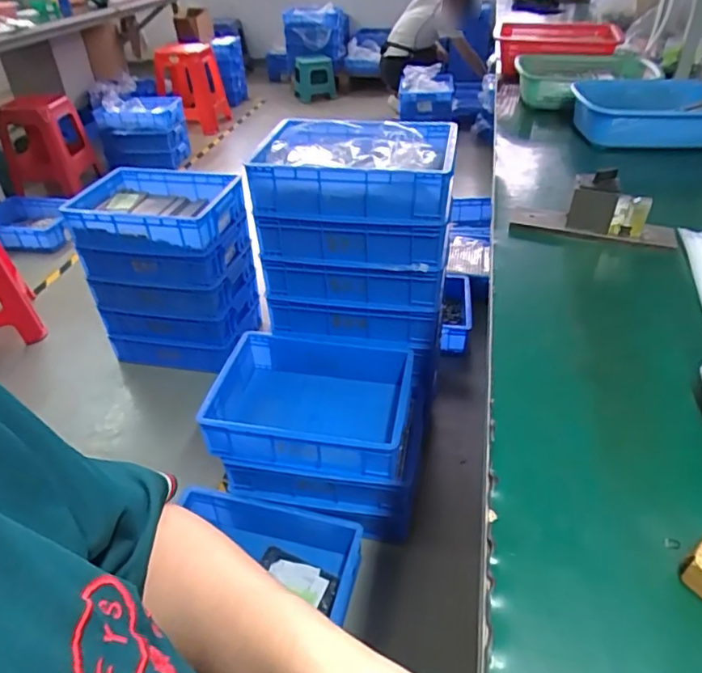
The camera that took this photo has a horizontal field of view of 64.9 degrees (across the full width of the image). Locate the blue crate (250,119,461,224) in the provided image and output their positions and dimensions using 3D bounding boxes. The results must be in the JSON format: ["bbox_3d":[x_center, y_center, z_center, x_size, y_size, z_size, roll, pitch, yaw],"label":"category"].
[{"bbox_3d":[0.014,-0.374,1.213,0.410,0.123,0.307,5,38,10],"label":"blue crate"}]

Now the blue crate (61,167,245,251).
[{"bbox_3d":[-0.559,-0.358,1.553,0.467,0.111,0.299,5,38,10],"label":"blue crate"}]

